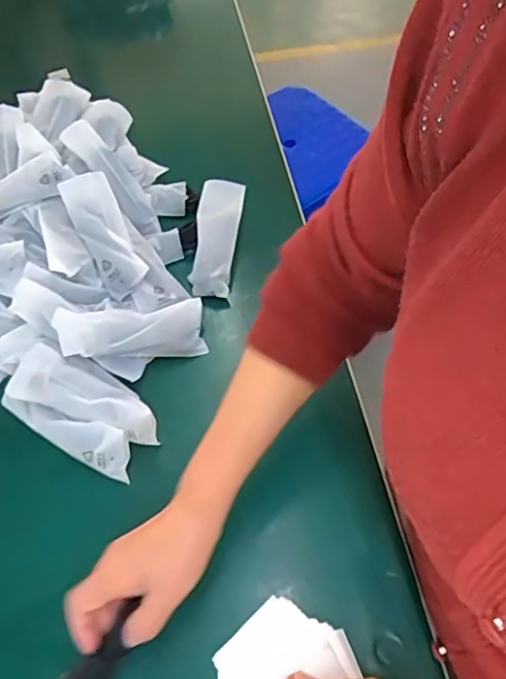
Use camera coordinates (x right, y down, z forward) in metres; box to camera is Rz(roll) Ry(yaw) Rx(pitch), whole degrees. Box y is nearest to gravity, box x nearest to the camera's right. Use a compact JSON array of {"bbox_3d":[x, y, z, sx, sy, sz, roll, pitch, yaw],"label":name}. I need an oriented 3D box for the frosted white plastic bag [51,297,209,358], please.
[{"bbox_3d":[-0.123,-0.010,0.580,0.146,0.034,0.051,-2,56,-25],"label":"frosted white plastic bag"}]

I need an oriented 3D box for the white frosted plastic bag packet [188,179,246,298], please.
[{"bbox_3d":[-0.043,-0.121,0.658,0.050,0.017,0.155,12,62,-9],"label":"white frosted plastic bag packet"}]

